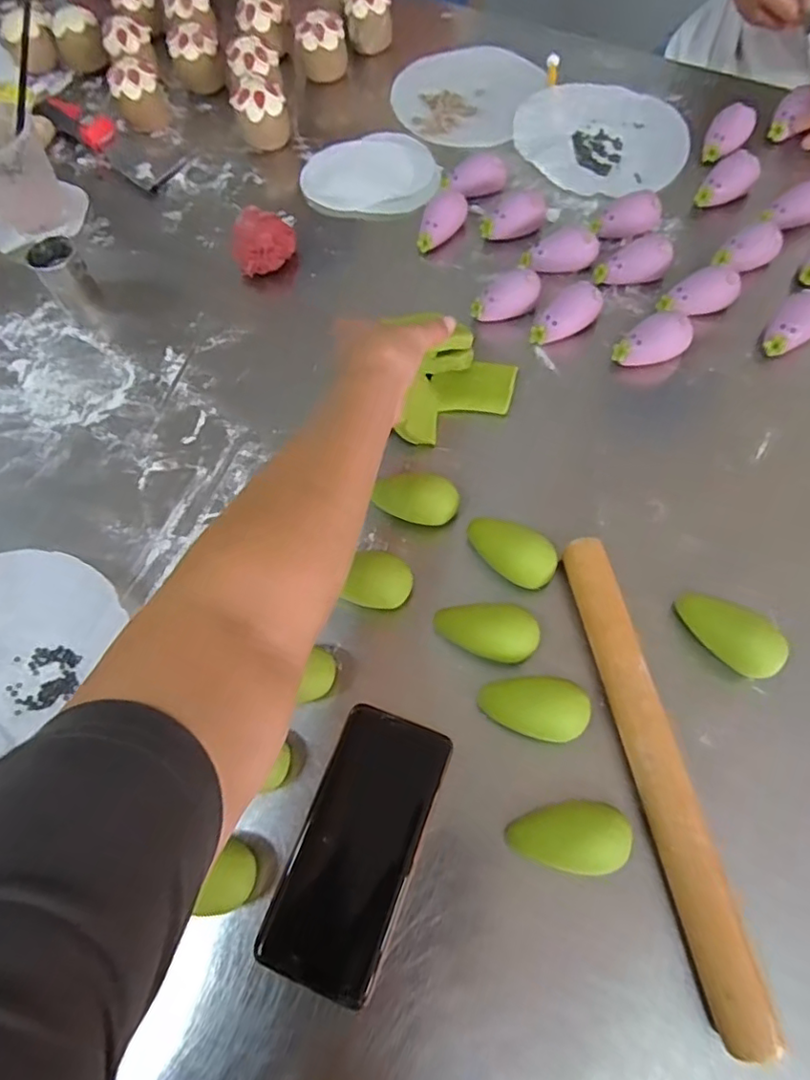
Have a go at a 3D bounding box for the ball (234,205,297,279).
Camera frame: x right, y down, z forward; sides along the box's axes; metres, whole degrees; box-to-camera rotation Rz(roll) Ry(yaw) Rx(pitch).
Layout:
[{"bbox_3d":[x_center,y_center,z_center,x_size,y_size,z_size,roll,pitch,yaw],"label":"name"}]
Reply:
[{"bbox_3d":[-0.141,-0.302,0.608,0.058,0.042,0.056,-1,65,2],"label":"ball"}]

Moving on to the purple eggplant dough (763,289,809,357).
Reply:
[{"bbox_3d":[0.344,-0.188,0.531,0.040,0.034,0.065,39,72,18],"label":"purple eggplant dough"}]

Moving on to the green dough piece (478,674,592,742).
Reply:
[{"bbox_3d":[0.085,0.112,0.402,0.069,0.026,0.038,9,65,6],"label":"green dough piece"}]

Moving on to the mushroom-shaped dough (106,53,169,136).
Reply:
[{"bbox_3d":[-0.312,-0.524,0.704,0.058,0.063,0.057,-21,66,-8],"label":"mushroom-shaped dough"}]

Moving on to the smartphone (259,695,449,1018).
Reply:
[{"bbox_3d":[-0.029,0.190,0.378,0.073,0.015,0.157,19,67,11],"label":"smartphone"}]

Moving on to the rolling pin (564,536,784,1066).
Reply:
[{"bbox_3d":[0.155,0.139,0.383,0.030,0.035,0.294,-10,65,-3],"label":"rolling pin"}]

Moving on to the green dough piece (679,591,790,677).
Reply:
[{"bbox_3d":[0.222,0.060,0.407,0.032,0.025,0.070,-34,68,-13],"label":"green dough piece"}]

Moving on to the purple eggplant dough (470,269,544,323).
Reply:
[{"bbox_3d":[0.095,-0.223,0.559,0.063,0.036,0.030,-32,68,-12],"label":"purple eggplant dough"}]

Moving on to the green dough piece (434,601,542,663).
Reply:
[{"bbox_3d":[0.057,0.063,0.419,0.070,0.034,0.032,14,66,9],"label":"green dough piece"}]

